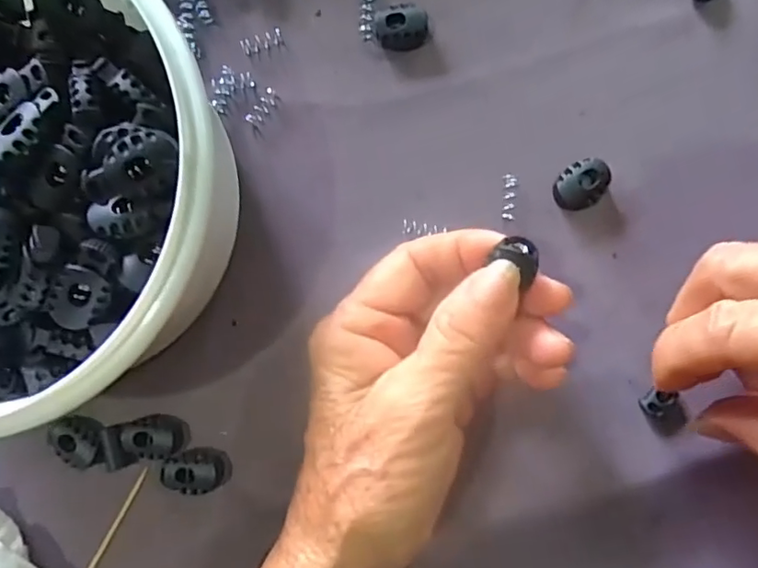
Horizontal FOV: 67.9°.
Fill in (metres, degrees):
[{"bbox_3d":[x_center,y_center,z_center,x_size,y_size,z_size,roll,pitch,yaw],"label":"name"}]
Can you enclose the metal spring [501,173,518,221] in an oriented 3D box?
[{"bbox_3d":[0.054,-0.036,0.230,0.006,0.004,0.018,2,88,4],"label":"metal spring"}]

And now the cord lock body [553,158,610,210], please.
[{"bbox_3d":[0.082,-0.040,0.227,0.022,0.009,0.017,-36,86,2],"label":"cord lock body"}]

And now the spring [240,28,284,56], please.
[{"bbox_3d":[-0.050,-0.104,0.240,0.017,0.004,0.008,-20,87,3],"label":"spring"}]

